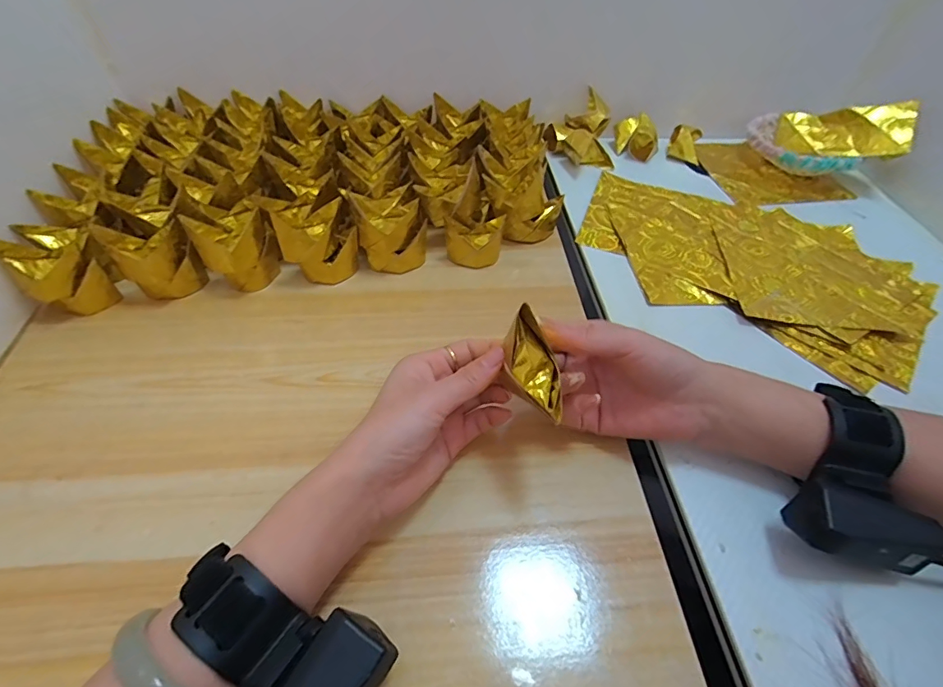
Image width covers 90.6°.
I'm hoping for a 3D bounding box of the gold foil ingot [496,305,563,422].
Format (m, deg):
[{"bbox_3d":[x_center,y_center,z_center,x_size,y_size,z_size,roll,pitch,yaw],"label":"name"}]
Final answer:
[{"bbox_3d":[0.034,0.012,0.263,0.031,0.018,0.063,-17,91,-15],"label":"gold foil ingot"}]

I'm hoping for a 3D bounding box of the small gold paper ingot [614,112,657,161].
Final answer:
[{"bbox_3d":[0.196,-0.251,0.563,0.031,0.039,0.057,-32,57,-25],"label":"small gold paper ingot"}]

